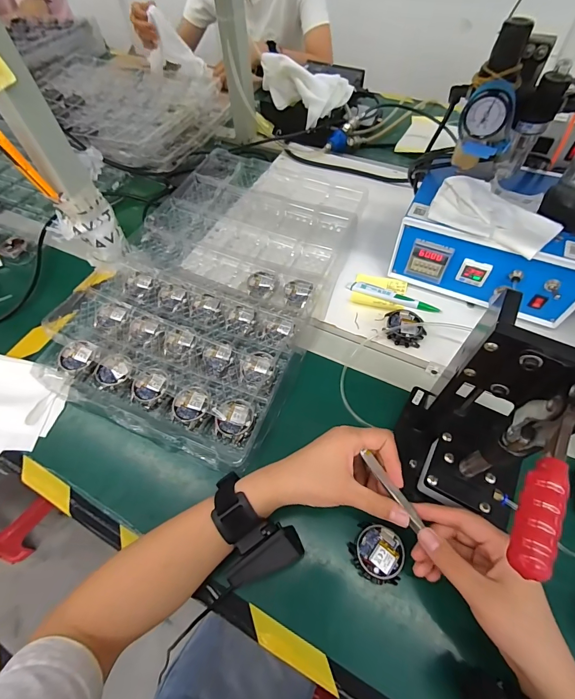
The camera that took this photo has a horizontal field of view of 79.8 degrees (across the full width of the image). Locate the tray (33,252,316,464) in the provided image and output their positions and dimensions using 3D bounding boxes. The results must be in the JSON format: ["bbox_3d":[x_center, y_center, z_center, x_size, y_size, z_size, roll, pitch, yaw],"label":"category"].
[{"bbox_3d":[-0.145,-0.009,0.464,0.317,0.037,0.244,21,64,14],"label":"tray"}]

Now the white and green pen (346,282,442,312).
[{"bbox_3d":[0.151,-0.075,0.499,0.132,0.013,0.016,21,61,15],"label":"white and green pen"}]

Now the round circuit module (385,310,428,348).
[{"bbox_3d":[0.160,-0.028,0.463,0.052,0.022,0.052,-1,57,2],"label":"round circuit module"}]

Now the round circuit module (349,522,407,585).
[{"bbox_3d":[0.088,0.200,0.338,0.049,0.020,0.048,-1,57,2],"label":"round circuit module"}]

